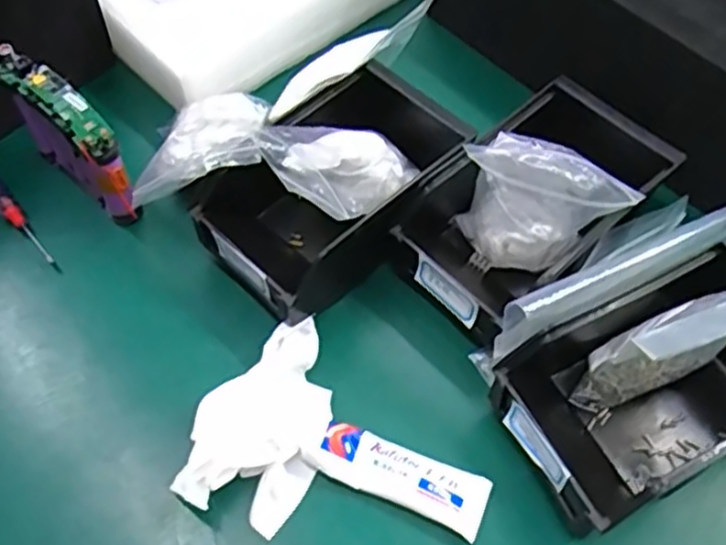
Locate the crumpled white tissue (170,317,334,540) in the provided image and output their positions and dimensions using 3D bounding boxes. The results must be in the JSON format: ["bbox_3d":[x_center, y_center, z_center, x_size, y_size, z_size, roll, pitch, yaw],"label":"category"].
[{"bbox_3d":[-0.058,0.085,0.437,0.074,0.030,0.128,14,56,7],"label":"crumpled white tissue"}]

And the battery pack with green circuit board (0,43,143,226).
[{"bbox_3d":[-0.201,-0.088,0.509,0.109,0.111,0.025,38,63,22],"label":"battery pack with green circuit board"}]

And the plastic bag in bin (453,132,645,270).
[{"bbox_3d":[0.114,-0.046,0.470,0.098,0.097,0.053,9,56,4],"label":"plastic bag in bin"}]

